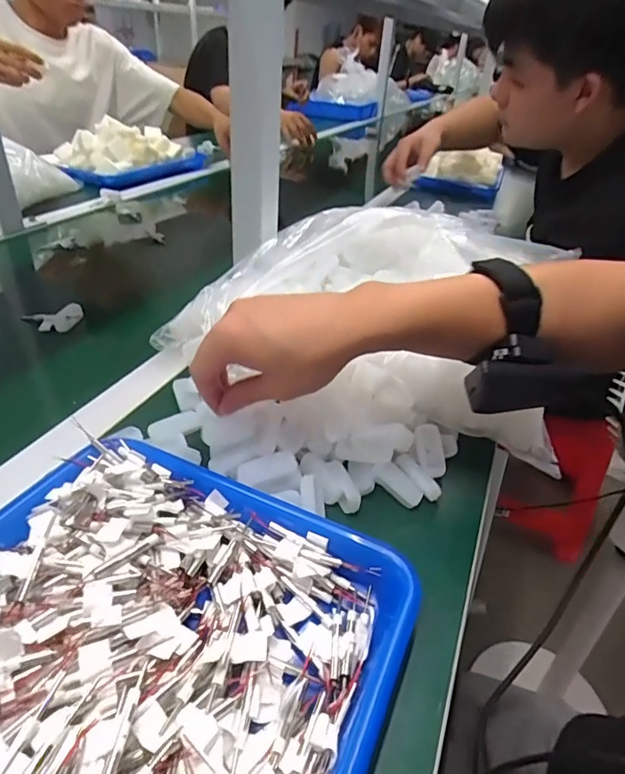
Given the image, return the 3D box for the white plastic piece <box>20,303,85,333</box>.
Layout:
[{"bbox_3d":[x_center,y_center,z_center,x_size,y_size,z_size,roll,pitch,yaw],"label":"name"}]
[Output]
[{"bbox_3d":[-0.288,-0.076,0.560,0.063,0.020,0.032,-8,36,-18],"label":"white plastic piece"}]

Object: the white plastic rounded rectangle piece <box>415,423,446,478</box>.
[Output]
[{"bbox_3d":[0.096,0.051,0.408,0.021,0.007,0.044,-3,67,-11],"label":"white plastic rounded rectangle piece"}]

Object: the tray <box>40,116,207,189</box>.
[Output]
[{"bbox_3d":[-0.392,-0.513,1.100,0.204,0.098,0.326,30,42,32],"label":"tray"}]

